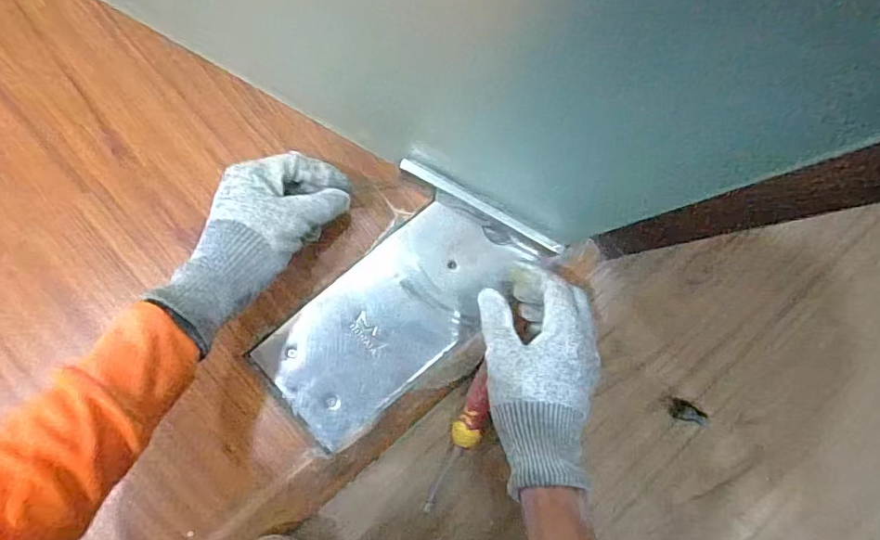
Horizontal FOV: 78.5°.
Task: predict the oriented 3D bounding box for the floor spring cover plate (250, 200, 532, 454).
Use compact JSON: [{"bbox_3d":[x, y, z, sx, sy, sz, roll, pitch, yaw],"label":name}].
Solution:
[{"bbox_3d":[-0.044,0.043,0.508,0.244,0.009,0.116,-42,92,-8],"label":"floor spring cover plate"}]

